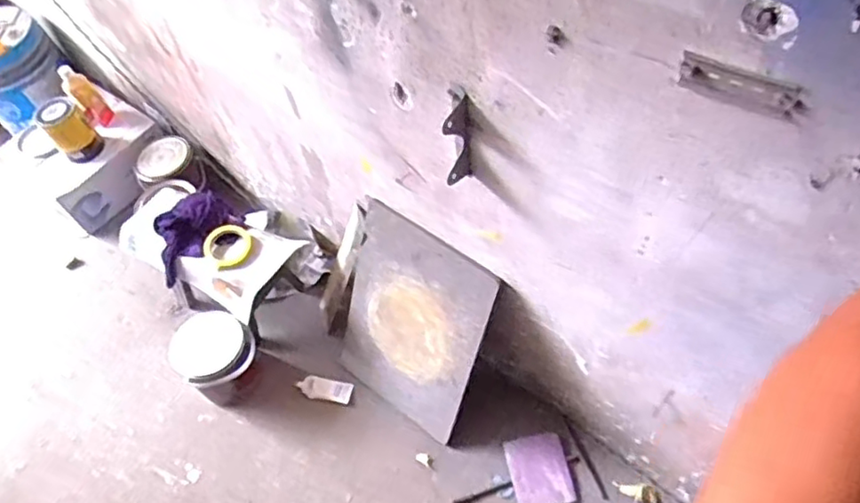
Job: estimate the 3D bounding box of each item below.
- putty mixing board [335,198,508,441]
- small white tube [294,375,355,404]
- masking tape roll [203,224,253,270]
[{"bbox_3d":[-0.038,0.148,1.261,0.322,0.431,0.018,33,38,27],"label":"putty mixing board"},{"bbox_3d":[-0.237,0.308,1.414,0.127,0.017,0.048,9,55,12],"label":"small white tube"},{"bbox_3d":[-0.437,-0.012,1.362,0.093,0.013,0.098,3,73,-11],"label":"masking tape roll"}]

